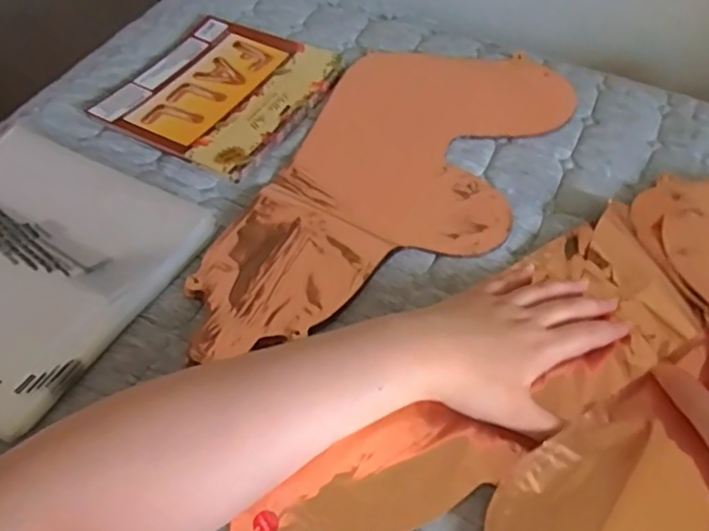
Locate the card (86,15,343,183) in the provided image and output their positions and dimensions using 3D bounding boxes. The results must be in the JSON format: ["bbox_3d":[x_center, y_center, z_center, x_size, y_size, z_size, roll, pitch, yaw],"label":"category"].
[{"bbox_3d":[-0.125,-0.172,0.599,0.165,0.007,0.192,23,54,16],"label":"card"}]

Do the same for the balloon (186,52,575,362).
[{"bbox_3d":[0.032,-0.077,0.531,0.198,0.008,0.422,25,55,17],"label":"balloon"}]

